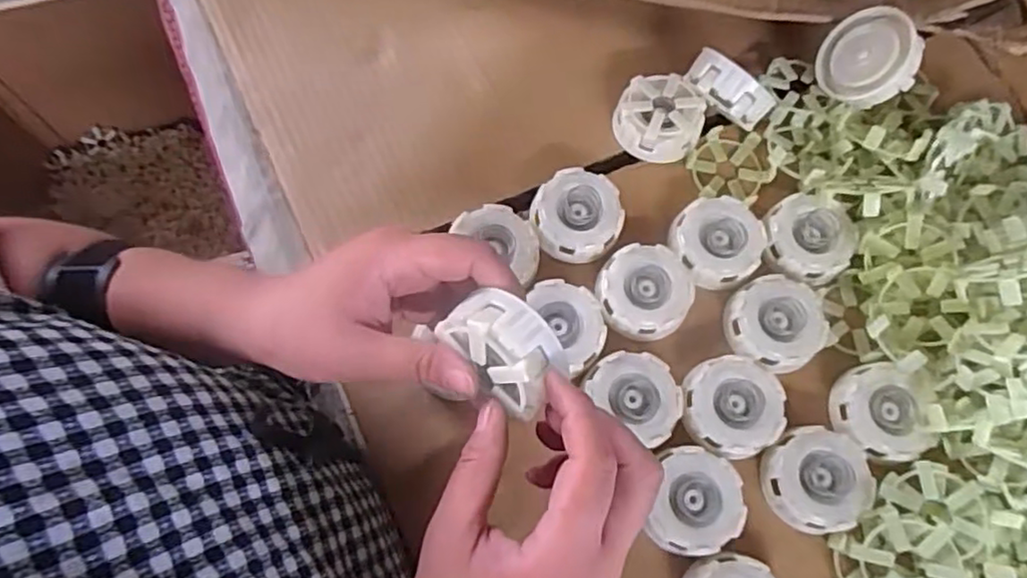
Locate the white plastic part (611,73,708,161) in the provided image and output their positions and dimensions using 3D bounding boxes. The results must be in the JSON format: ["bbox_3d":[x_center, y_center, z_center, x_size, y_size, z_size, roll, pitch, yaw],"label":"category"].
[{"bbox_3d":[0.102,-0.120,0.460,0.058,0.027,0.056,1,71,-2],"label":"white plastic part"}]

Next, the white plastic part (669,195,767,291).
[{"bbox_3d":[0.136,-0.033,0.429,0.057,0.025,0.059,1,71,-2],"label":"white plastic part"}]

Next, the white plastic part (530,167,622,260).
[{"bbox_3d":[0.041,-0.050,0.431,0.057,0.025,0.057,1,71,-2],"label":"white plastic part"}]

